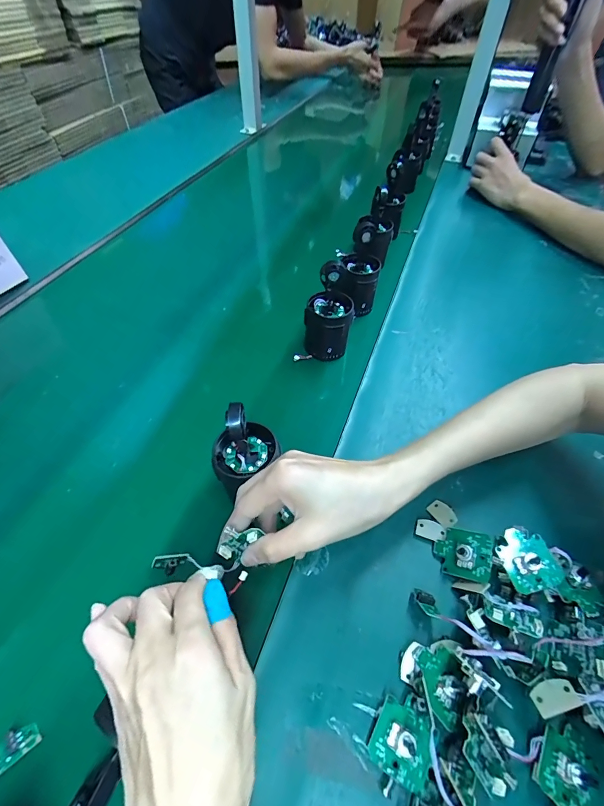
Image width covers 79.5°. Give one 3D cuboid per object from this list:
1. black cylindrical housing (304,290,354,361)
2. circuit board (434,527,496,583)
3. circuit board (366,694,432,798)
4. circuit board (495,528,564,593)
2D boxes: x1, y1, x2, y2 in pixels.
[{"bbox_3d":[0.032,-0.094,0.445,0.053,0.066,0.046,7,50,5],"label":"black cylindrical housing"},{"bbox_3d":[0.130,0.120,0.293,0.042,0.010,0.038,4,65,34],"label":"circuit board"},{"bbox_3d":[0.064,0.212,0.226,0.036,0.017,0.035,24,54,19],"label":"circuit board"},{"bbox_3d":[0.171,0.118,0.277,0.036,0.013,0.043,-11,57,6],"label":"circuit board"}]

